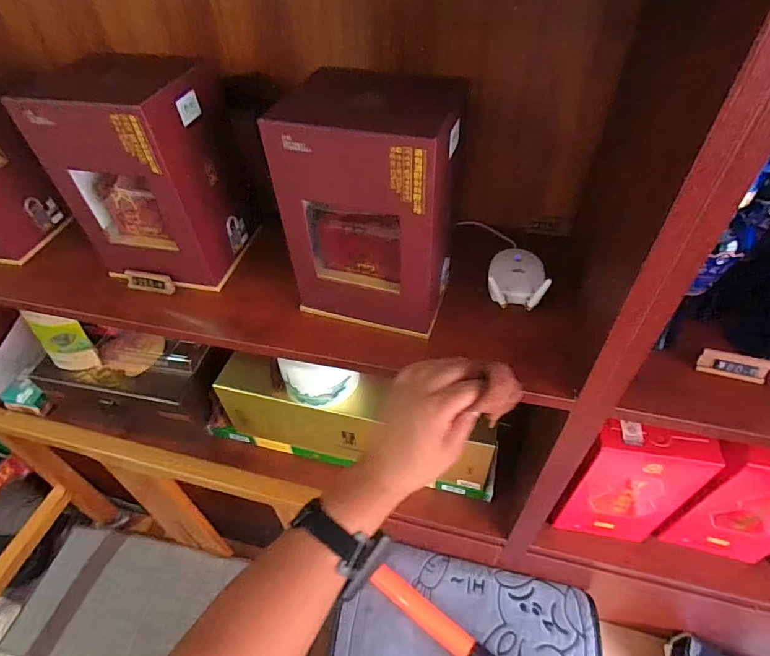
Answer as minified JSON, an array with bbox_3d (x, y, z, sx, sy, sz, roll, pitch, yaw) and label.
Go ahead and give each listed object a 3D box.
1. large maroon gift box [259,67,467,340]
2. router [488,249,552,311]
[{"bbox_3d":[-0.008,-0.127,0.483,0.167,0.231,0.128,11,48,12],"label":"large maroon gift box"},{"bbox_3d":[0.167,-0.071,0.554,0.073,0.037,0.110,9,48,10],"label":"router"}]

